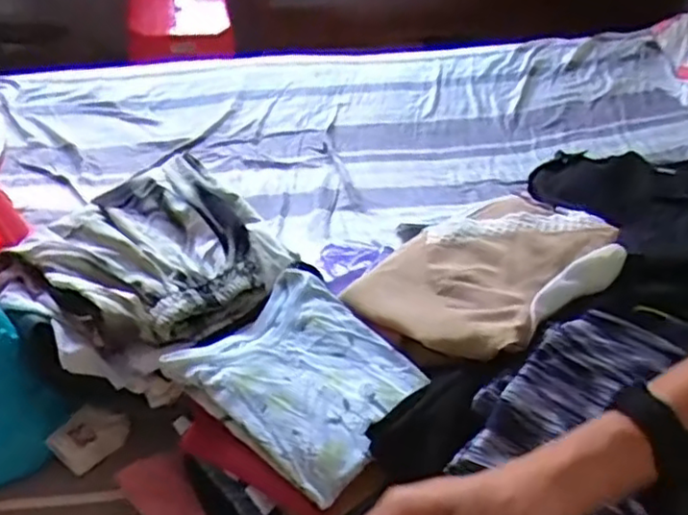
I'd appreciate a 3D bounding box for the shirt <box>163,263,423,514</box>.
[{"bbox_3d":[-0.035,0.107,0.646,0.196,0.031,0.177,27,46,29],"label":"shirt"}]

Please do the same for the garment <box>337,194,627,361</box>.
[{"bbox_3d":[0.176,-0.003,0.772,0.197,0.038,0.316,32,48,32],"label":"garment"}]

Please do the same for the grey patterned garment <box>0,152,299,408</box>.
[{"bbox_3d":[-0.213,0.011,0.755,0.243,0.080,0.268,31,47,31],"label":"grey patterned garment"}]

